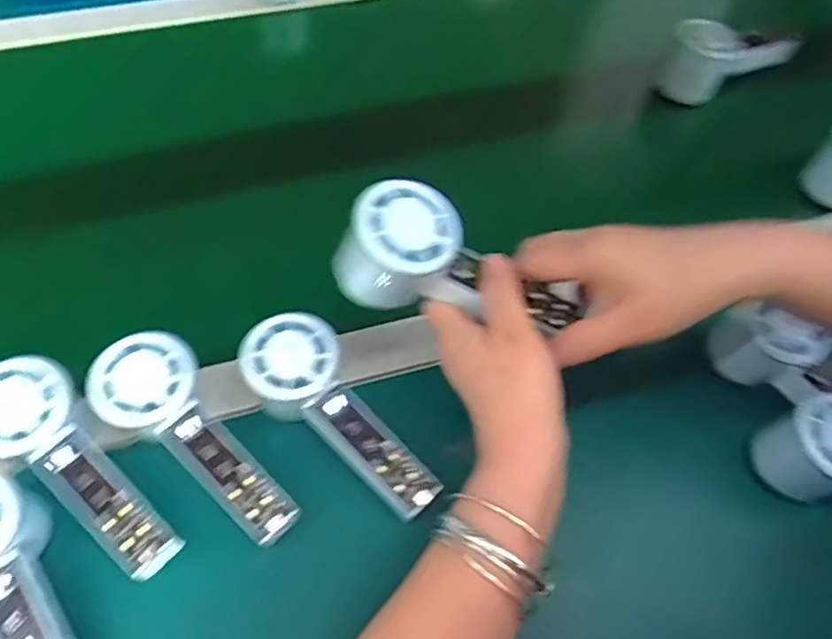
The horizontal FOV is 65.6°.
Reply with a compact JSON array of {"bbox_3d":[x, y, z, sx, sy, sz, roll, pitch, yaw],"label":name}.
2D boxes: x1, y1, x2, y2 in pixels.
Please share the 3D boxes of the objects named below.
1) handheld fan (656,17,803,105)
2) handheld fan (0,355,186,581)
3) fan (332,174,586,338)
[{"bbox_3d":[0.316,-0.266,0.657,0.164,0.077,0.054,-14,61,-25],"label":"handheld fan"},{"bbox_3d":[-0.203,0.089,0.388,0.153,0.031,0.059,45,66,3],"label":"handheld fan"},{"bbox_3d":[0.026,-0.026,0.386,0.147,0.059,0.054,22,58,-17],"label":"fan"}]

